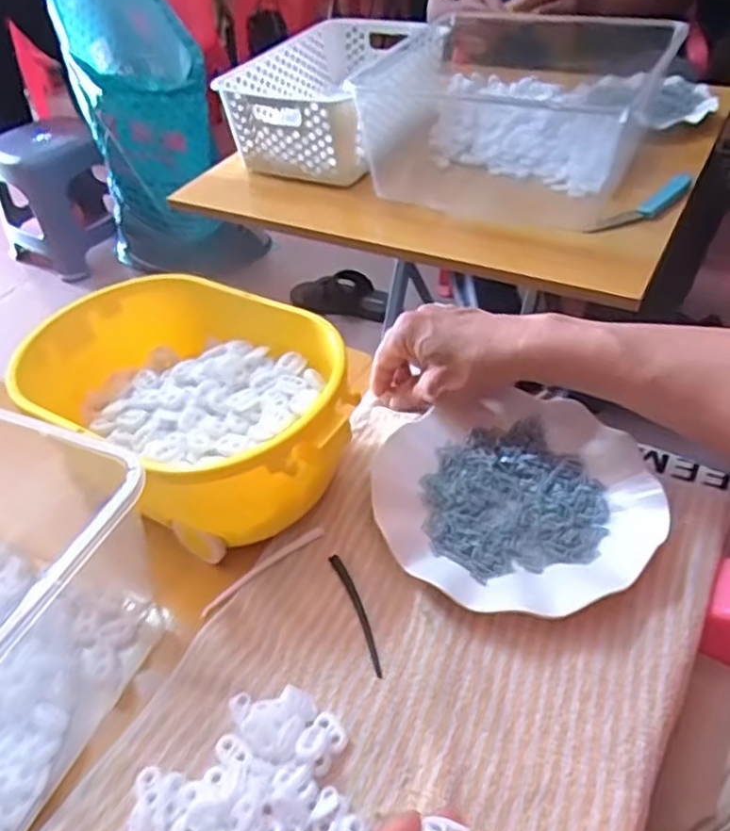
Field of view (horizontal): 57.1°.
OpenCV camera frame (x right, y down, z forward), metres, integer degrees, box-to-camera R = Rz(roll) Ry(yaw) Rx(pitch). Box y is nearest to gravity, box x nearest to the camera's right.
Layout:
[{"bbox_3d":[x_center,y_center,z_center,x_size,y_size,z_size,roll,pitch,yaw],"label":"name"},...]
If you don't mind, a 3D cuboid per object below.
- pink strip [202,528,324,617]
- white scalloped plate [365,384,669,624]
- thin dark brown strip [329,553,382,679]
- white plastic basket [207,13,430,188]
[{"bbox_3d":[-0.067,0.102,0.444,0.094,0.006,0.006,-30,48,-22],"label":"pink strip"},{"bbox_3d":[0.101,0.052,0.454,0.180,0.020,0.167,-4,43,4],"label":"white scalloped plate"},{"bbox_3d":[-0.004,0.121,0.417,0.009,0.007,0.085,-18,44,-12],"label":"thin dark brown strip"},{"bbox_3d":[-0.045,-0.441,0.925,0.193,0.105,0.316,13,47,20],"label":"white plastic basket"}]

